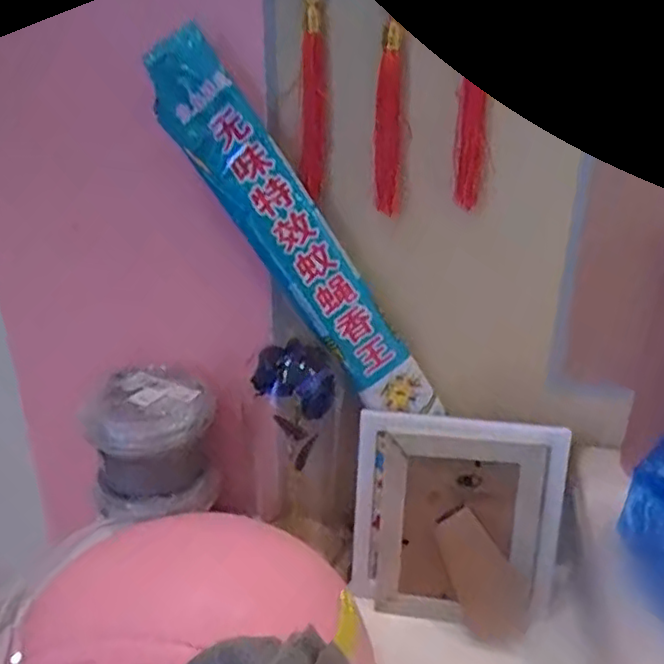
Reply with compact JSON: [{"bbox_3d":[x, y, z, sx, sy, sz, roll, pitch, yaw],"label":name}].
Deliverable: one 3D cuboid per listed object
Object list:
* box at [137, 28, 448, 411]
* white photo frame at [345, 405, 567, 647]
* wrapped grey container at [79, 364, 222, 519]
[{"bbox_3d":[-0.029,-0.066,0.518,0.060,0.344,0.025,-30,15,20],"label":"box"},{"bbox_3d":[0.105,0.159,0.543,0.172,0.172,0.028,6,11,8],"label":"white photo frame"},{"bbox_3d":[-0.160,0.098,0.580,0.102,0.104,0.103,-7,25,-18],"label":"wrapped grey container"}]

